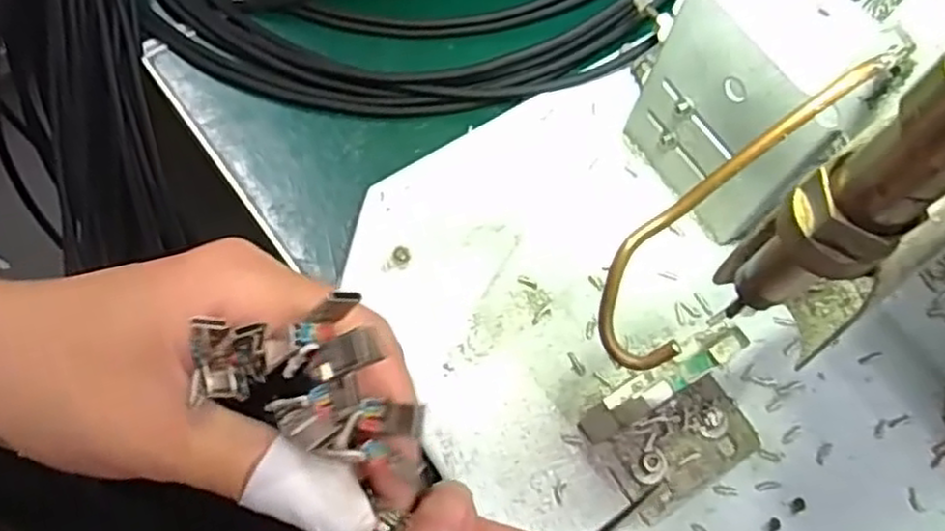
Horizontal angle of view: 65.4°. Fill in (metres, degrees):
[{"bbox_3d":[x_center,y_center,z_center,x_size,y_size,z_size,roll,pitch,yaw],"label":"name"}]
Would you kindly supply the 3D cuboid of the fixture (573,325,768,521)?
[{"bbox_3d":[0.068,0.051,0.231,0.056,0.045,0.041,-28,72,-15],"label":"fixture"}]

